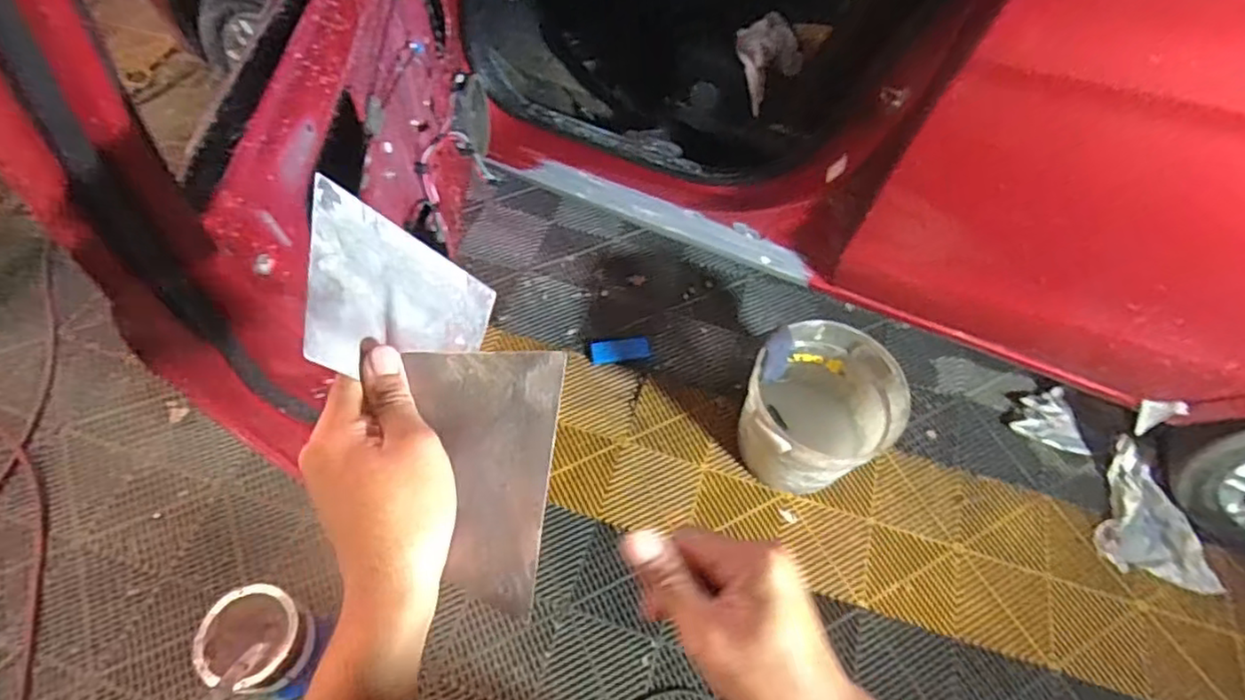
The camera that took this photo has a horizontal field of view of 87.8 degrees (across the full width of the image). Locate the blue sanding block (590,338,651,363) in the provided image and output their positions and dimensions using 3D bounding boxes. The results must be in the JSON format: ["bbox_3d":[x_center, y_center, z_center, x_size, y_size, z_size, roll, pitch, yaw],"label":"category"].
[{"bbox_3d":[-0.004,0.001,1.596,0.138,0.023,0.057,-4,58,-7],"label":"blue sanding block"}]

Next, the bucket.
[{"bbox_3d":[0.402,0.125,1.366,0.300,0.278,0.281,2,58,-3],"label":"bucket"}]

